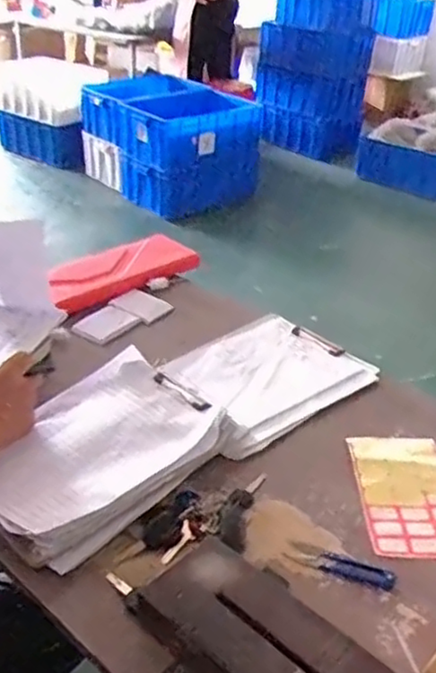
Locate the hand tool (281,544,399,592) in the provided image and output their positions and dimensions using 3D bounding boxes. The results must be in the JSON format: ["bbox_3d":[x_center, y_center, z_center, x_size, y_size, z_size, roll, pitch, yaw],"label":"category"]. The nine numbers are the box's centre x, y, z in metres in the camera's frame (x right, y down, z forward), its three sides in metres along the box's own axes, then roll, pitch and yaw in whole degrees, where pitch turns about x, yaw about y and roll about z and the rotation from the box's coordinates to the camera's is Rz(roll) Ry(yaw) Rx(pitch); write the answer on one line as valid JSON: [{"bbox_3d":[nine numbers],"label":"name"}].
[{"bbox_3d":[0.134,0.248,0.748,0.116,0.009,0.031,13,33,15],"label":"hand tool"}]

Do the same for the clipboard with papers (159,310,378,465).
[{"bbox_3d":[0.063,0.058,1.018,0.313,0.046,0.218,-23,40,-35],"label":"clipboard with papers"}]

